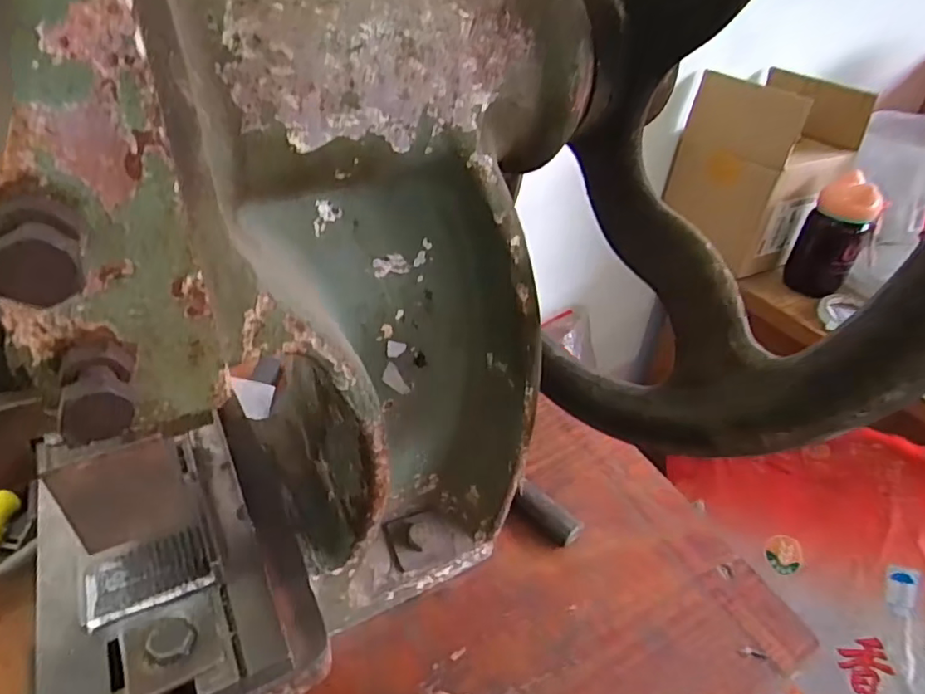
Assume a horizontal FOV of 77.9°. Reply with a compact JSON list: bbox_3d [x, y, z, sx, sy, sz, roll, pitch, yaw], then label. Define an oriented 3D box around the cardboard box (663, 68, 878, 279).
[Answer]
[{"bbox_3d":[0.401,-0.240,0.767,0.162,0.198,0.179,-12,41,-19],"label":"cardboard box"}]

